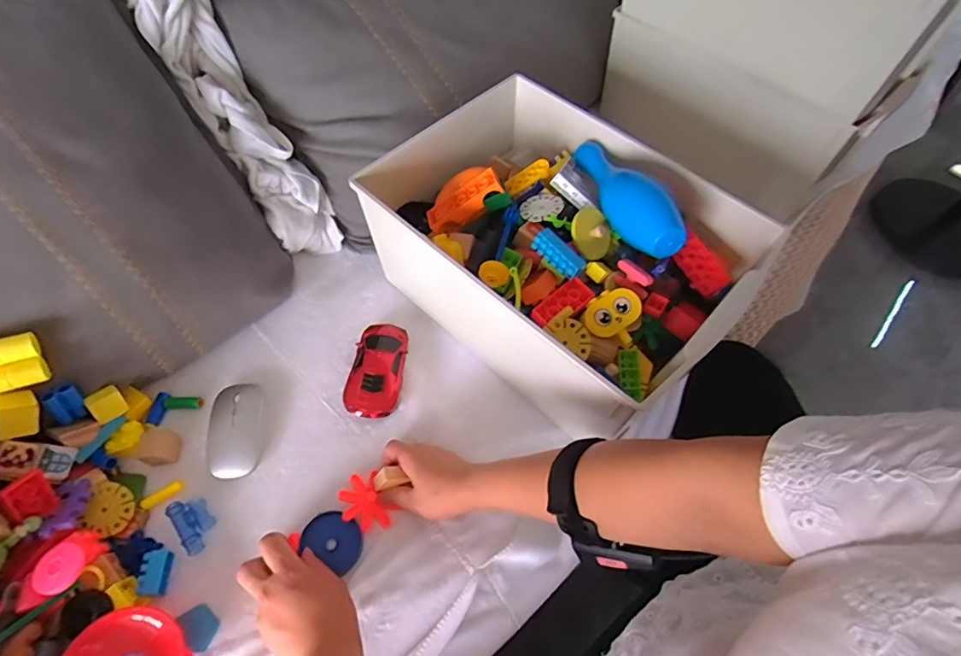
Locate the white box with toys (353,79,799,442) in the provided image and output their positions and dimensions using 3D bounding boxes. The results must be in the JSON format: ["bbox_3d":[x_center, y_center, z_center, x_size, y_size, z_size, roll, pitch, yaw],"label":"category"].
[{"bbox_3d":[0.083,-0.089,0.629,0.413,0.187,0.292,39,63,18],"label":"white box with toys"}]

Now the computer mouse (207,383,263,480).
[{"bbox_3d":[-0.281,0.114,0.575,0.056,0.021,0.107,-5,59,-7],"label":"computer mouse"}]

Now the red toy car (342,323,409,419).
[{"bbox_3d":[-0.127,0.048,0.630,0.060,0.027,0.131,7,58,0],"label":"red toy car"}]

